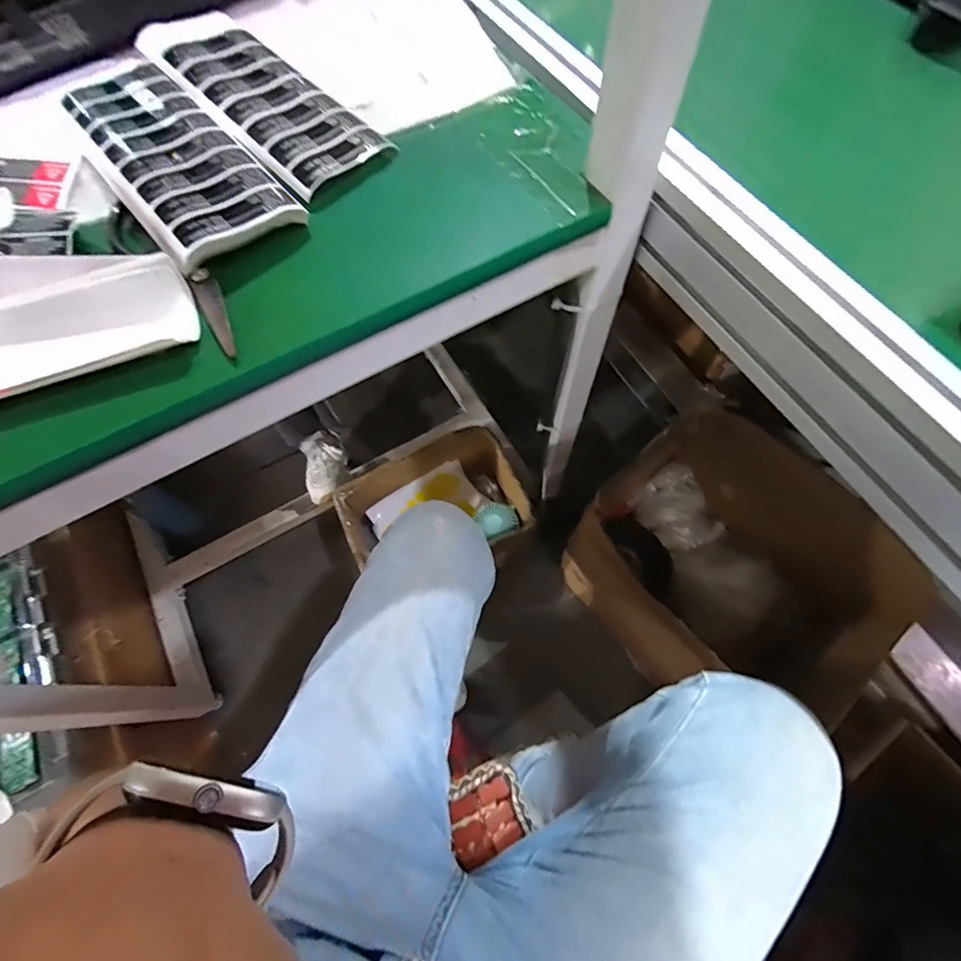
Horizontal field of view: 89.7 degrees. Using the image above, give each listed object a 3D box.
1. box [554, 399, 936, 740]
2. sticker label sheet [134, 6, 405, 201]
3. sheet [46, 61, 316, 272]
[{"bbox_3d":[0.399,0.170,0.871,0.413,0.392,0.302,41,74,18],"label":"box"},{"bbox_3d":[-0.175,-0.312,0.391,0.212,0.014,0.088,43,70,8],"label":"sticker label sheet"},{"bbox_3d":[-0.244,-0.253,0.370,0.098,0.027,0.243,-39,70,-14],"label":"sheet"}]

